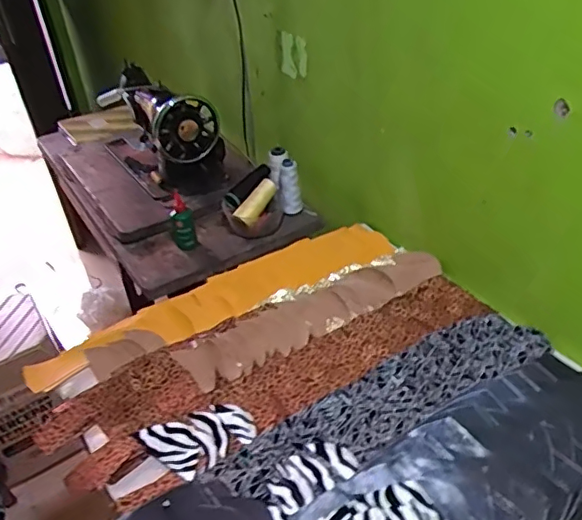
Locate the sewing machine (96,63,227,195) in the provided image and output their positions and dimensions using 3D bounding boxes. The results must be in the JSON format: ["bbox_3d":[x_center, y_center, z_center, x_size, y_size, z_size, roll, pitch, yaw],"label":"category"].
[{"bbox_3d":[-0.320,-0.301,1.299,0.150,0.218,0.405,-28,42,-28],"label":"sewing machine"}]

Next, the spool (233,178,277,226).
[{"bbox_3d":[-0.068,-0.113,1.105,0.041,0.031,0.118,16,54,29],"label":"spool"}]

